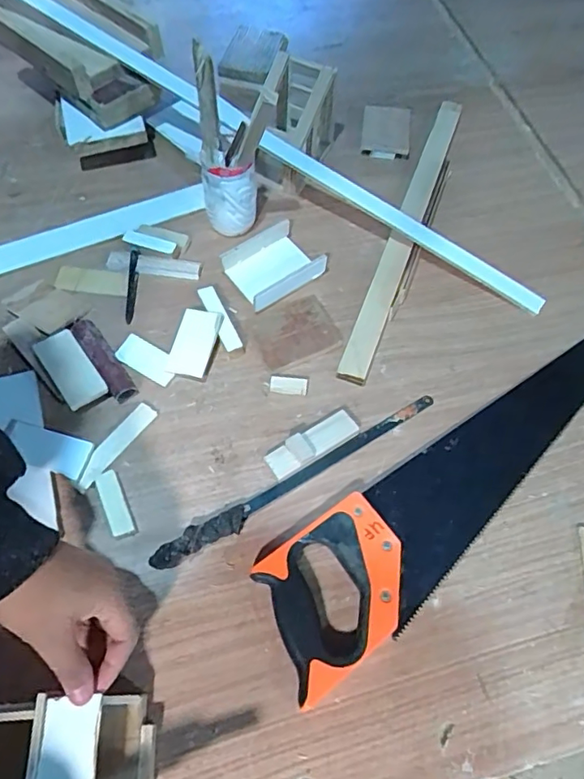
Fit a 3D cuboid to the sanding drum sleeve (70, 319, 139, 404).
[{"bbox_3d":[-0.199,-0.033,0.570,0.025,0.022,0.106,-32,67,-18],"label":"sanding drum sleeve"}]

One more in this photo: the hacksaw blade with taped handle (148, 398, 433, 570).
[{"bbox_3d":[0.012,0.080,0.520,0.312,0.019,0.024,-29,66,-16],"label":"hacksaw blade with taped handle"}]

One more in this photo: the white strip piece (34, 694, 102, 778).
[{"bbox_3d":[-0.152,0.252,0.363,0.038,0.006,0.077,-2,62,-3],"label":"white strip piece"}]

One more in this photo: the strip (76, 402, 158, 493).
[{"bbox_3d":[-0.174,0.054,0.533,0.021,0.006,0.102,31,65,14],"label":"strip"}]

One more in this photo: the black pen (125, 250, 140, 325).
[{"bbox_3d":[-0.184,-0.119,0.627,0.012,0.011,0.097,-1,62,-3],"label":"black pen"}]

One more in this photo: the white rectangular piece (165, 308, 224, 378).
[{"bbox_3d":[-0.106,-0.050,0.588,0.044,0.007,0.075,15,74,5],"label":"white rectangular piece"}]

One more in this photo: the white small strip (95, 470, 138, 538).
[{"bbox_3d":[-0.164,0.107,0.504,0.021,0.008,0.063,-24,65,-14],"label":"white small strip"}]

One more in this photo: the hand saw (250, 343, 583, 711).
[{"bbox_3d":[0.193,0.079,0.525,0.498,0.025,0.113,-31,67,-17],"label":"hand saw"}]

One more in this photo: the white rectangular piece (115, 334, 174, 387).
[{"bbox_3d":[-0.154,-0.033,0.582,0.070,0.004,0.035,30,65,14],"label":"white rectangular piece"}]

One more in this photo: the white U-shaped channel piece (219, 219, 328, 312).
[{"bbox_3d":[-0.026,-0.148,0.640,0.099,0.021,0.091,-33,68,-18],"label":"white U-shaped channel piece"}]

